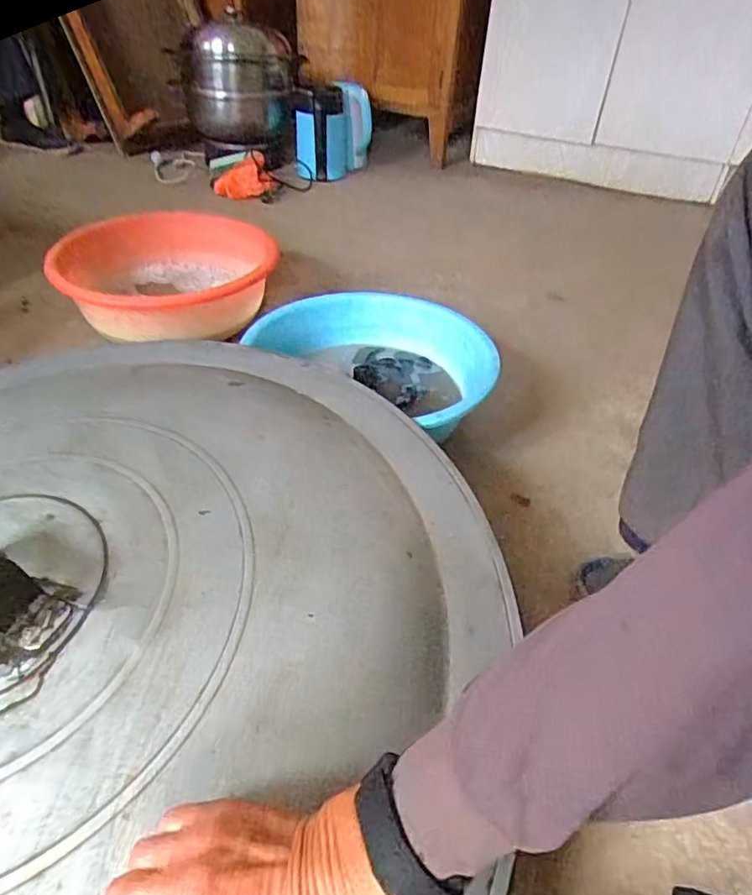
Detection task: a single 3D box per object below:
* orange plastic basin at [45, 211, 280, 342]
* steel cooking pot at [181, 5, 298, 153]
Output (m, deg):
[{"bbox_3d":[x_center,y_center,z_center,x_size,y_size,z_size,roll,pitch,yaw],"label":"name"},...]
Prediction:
[{"bbox_3d":[-0.351,-0.291,1.014,0.314,0.139,0.341,2,39,-2],"label":"orange plastic basin"},{"bbox_3d":[-0.388,-0.973,1.567,0.296,0.299,0.320,-5,40,-11],"label":"steel cooking pot"}]

